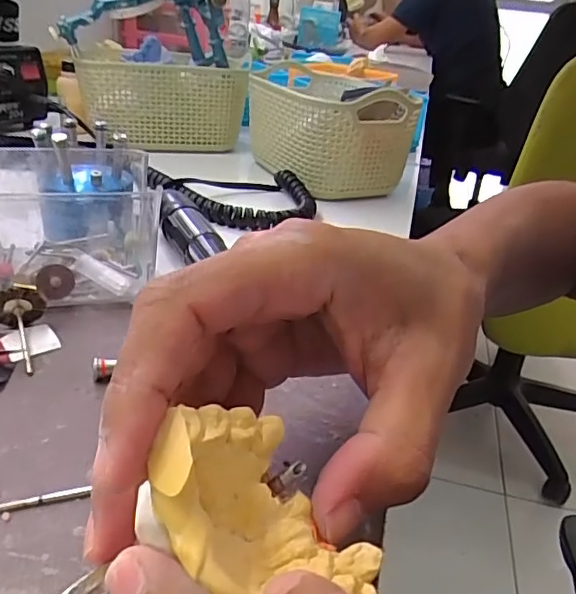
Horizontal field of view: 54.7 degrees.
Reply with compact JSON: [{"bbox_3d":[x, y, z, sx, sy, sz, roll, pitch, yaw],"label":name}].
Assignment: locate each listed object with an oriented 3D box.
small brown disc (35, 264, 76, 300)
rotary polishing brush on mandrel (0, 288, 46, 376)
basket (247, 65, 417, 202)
[{"bbox_3d":[-0.117,-0.008,0.280,0.017,0.017,0.004,10,-1,-10],"label":"small brown disc"},{"bbox_3d":[-0.119,0.013,0.247,0.023,0.021,0.041,-10,33,-26],"label":"rotary polishing brush on mandrel"},{"bbox_3d":[0.031,-0.154,0.499,0.091,0.087,0.136,-16,36,-34],"label":"basket"}]

